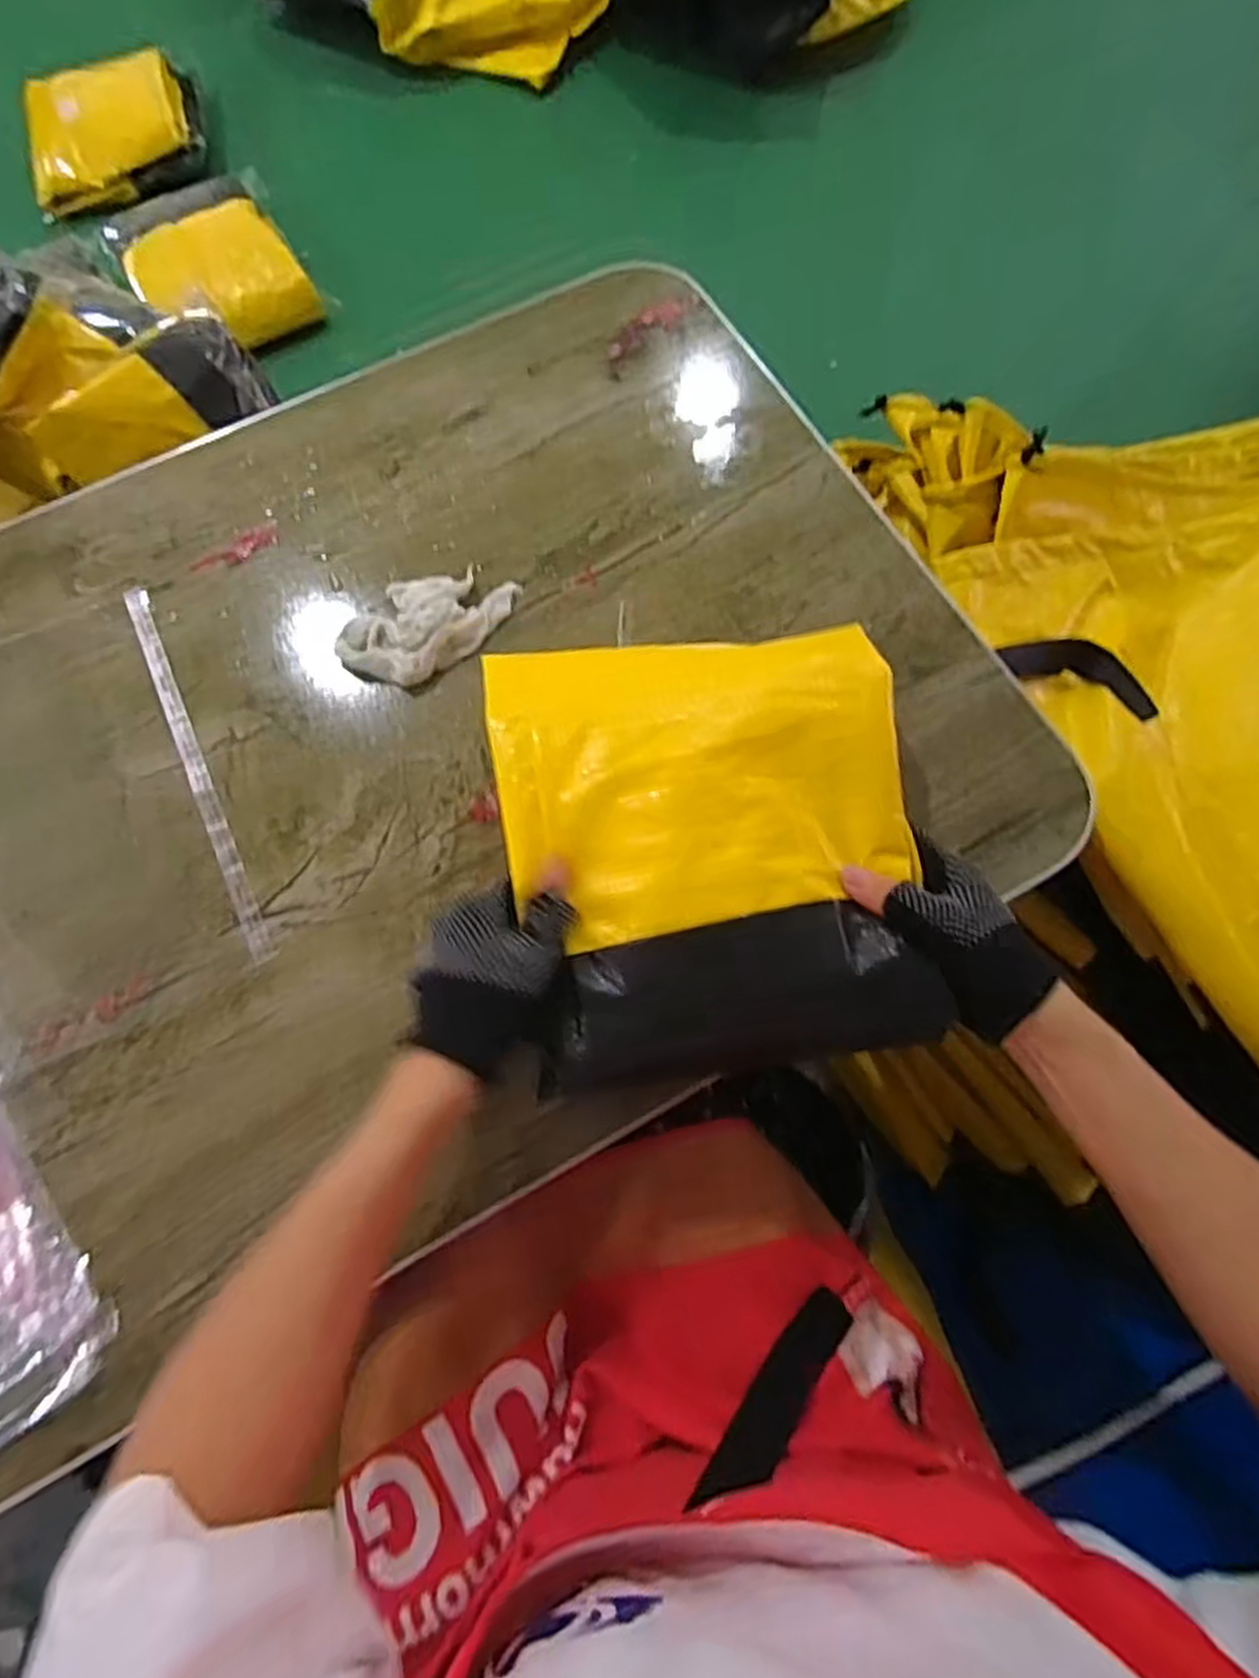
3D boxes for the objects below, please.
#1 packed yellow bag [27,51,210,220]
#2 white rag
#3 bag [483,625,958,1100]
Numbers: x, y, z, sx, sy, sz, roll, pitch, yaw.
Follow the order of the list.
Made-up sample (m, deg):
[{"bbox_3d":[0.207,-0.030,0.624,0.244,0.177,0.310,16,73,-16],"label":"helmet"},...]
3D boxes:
[{"bbox_3d":[-0.833,-1.146,1.268,0.275,0.079,0.249,-12,74,-4],"label":"packed yellow bag"},{"bbox_3d":[-0.139,-0.152,0.548,0.072,0.019,0.118,40,77,12],"label":"white rag"},{"bbox_3d":[0.047,-0.005,0.439,0.226,0.036,0.251,-8,72,-2],"label":"bag"}]

